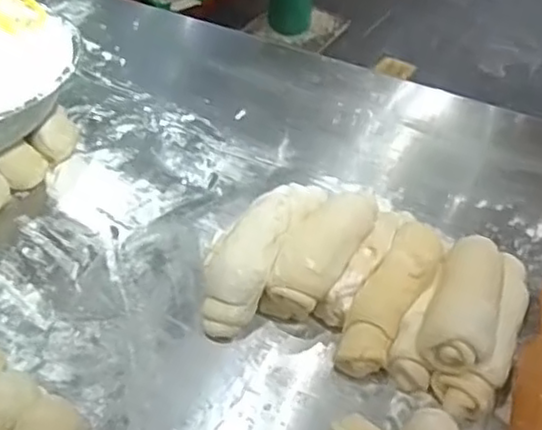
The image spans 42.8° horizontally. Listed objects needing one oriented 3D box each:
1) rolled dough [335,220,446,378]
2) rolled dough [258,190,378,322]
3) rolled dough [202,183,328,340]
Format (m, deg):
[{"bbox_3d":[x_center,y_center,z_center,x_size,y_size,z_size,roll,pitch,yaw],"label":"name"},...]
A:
[{"bbox_3d":[0.116,0.073,0.646,0.051,0.044,0.176,23,50,20],"label":"rolled dough"},{"bbox_3d":[0.051,0.038,0.666,0.058,0.060,0.146,23,50,20],"label":"rolled dough"},{"bbox_3d":[-0.007,0.030,0.666,0.055,0.068,0.188,22,50,19],"label":"rolled dough"}]

